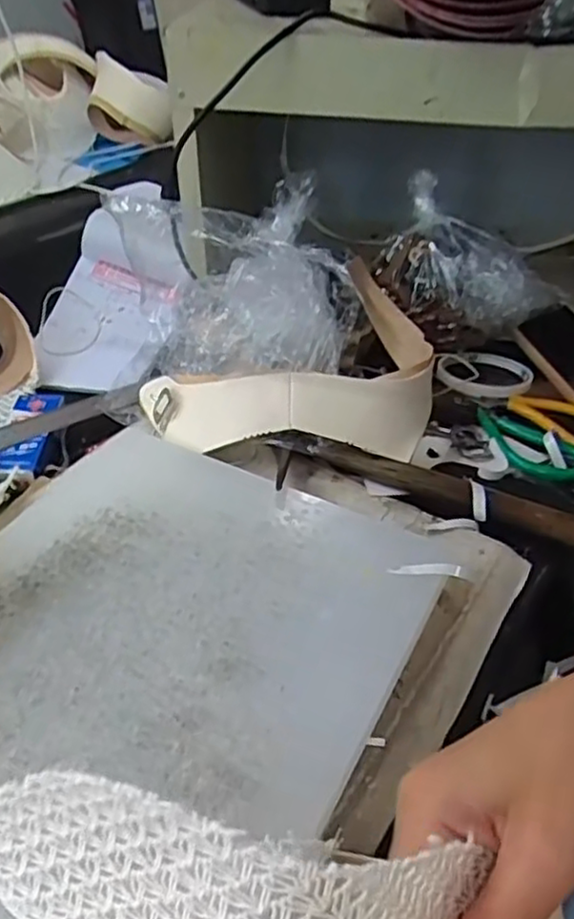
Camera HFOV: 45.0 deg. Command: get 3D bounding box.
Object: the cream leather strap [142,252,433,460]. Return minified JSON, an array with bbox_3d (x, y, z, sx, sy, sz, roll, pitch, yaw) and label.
[{"bbox_3d":[0.004,-0.095,0.577,0.229,0.041,0.216,1,40,1],"label":"cream leather strap"}]

